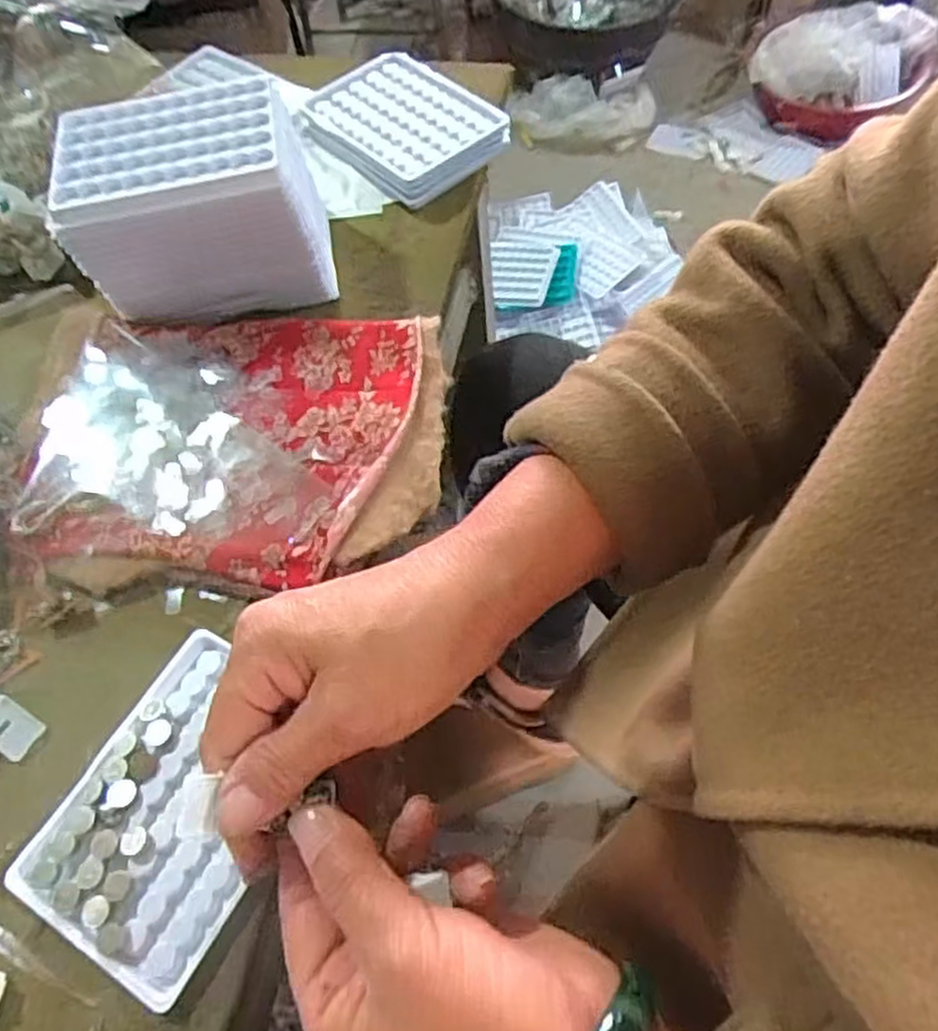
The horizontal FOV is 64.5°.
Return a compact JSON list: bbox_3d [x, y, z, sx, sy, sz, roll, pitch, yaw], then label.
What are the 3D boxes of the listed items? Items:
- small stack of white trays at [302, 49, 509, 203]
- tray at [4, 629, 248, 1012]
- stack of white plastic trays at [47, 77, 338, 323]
[{"bbox_3d":[-0.049,-0.275,0.523,0.093,0.022,0.128,-38,65,-16],"label":"small stack of white trays"},{"bbox_3d":[-0.129,0.122,0.324,0.095,0.009,0.128,22,64,16],"label":"tray"},{"bbox_3d":[-0.154,-0.177,0.438,0.131,0.096,0.085,-11,60,-2],"label":"stack of white plastic trays"}]

